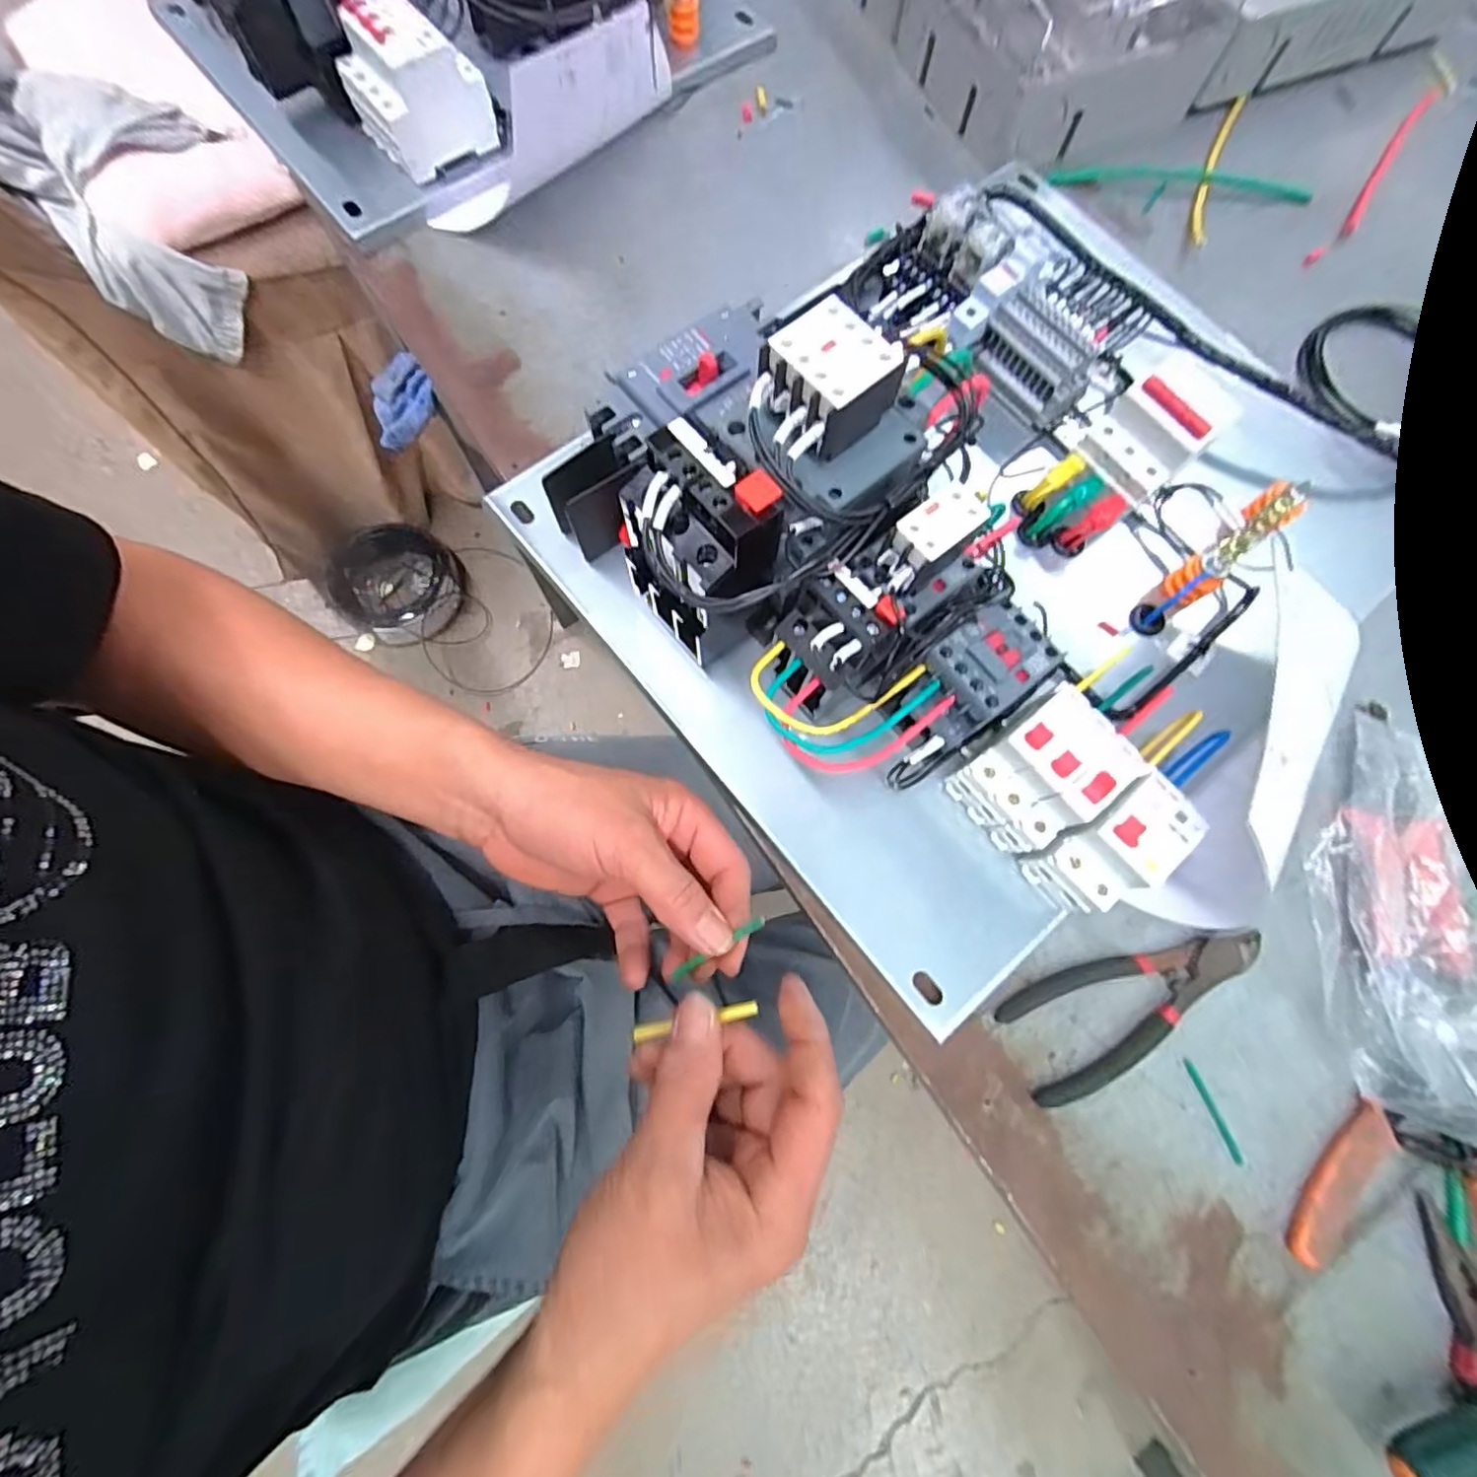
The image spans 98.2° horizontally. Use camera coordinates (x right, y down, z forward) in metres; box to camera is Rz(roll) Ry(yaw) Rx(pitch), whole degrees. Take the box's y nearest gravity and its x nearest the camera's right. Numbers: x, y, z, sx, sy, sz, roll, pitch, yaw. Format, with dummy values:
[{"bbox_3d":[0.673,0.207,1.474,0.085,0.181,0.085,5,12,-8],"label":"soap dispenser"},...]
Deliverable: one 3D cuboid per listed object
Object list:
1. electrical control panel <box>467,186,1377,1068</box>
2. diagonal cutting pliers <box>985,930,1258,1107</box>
[{"bbox_3d":[0.145,-0.140,0.355,0.424,0.163,0.393,-38,79,-12],"label":"electrical control panel"},{"bbox_3d":[0.224,0.145,0.360,0.156,0.012,0.057,-22,76,-8],"label":"diagonal cutting pliers"}]

